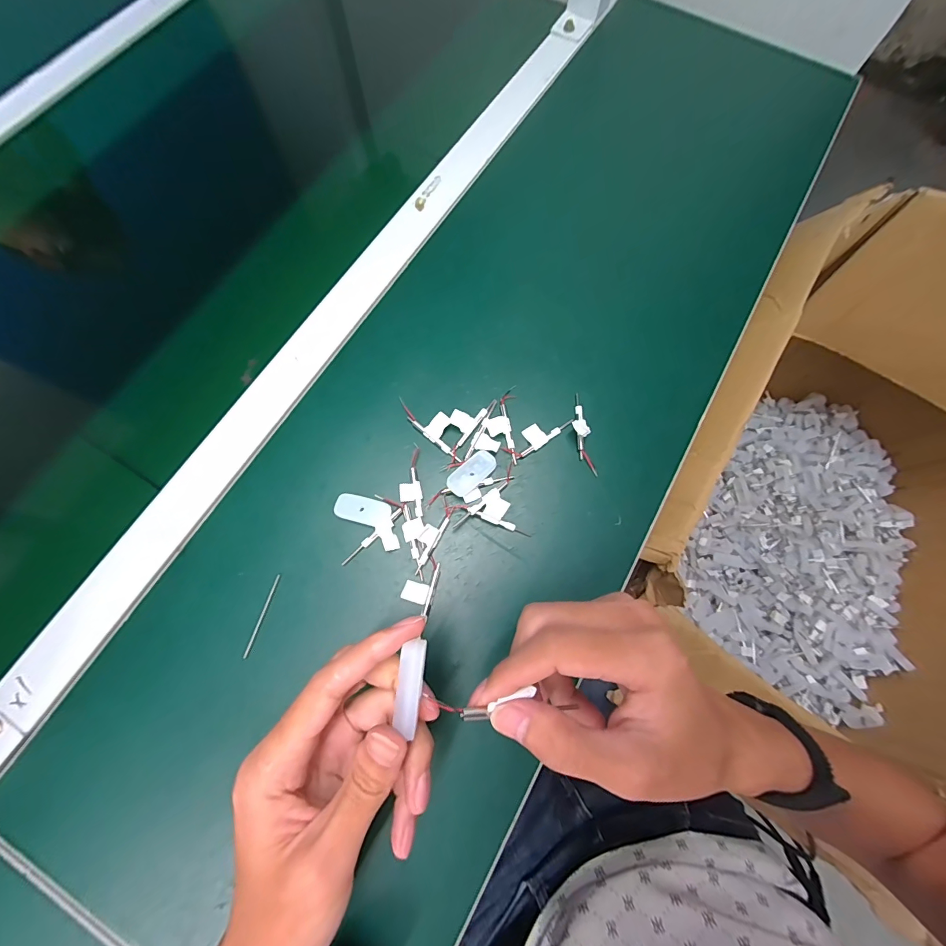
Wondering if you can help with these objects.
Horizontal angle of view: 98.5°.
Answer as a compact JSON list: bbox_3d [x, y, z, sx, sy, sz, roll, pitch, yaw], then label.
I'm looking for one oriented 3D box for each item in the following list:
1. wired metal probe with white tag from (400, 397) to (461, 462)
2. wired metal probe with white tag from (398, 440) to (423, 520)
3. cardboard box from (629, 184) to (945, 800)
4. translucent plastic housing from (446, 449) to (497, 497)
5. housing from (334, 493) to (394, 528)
[{"bbox_3d":[-0.031,-0.040,0.333,0.023,0.005,0.069,-43,79,-13],"label":"wired metal probe with white tag"},{"bbox_3d":[-0.049,0.006,0.319,0.017,0.004,0.057,-6,73,-3],"label":"wired metal probe with white tag"},{"bbox_3d":[0.460,0.041,0.532,0.485,0.416,0.567,29,75,7],"label":"cardboard box"},{"bbox_3d":[-0.001,-0.001,0.321,0.021,0.010,0.044,43,77,11],"label":"translucent plastic housing"},{"bbox_3d":[-0.083,0.028,0.308,0.041,0.007,0.020,14,73,3],"label":"housing"}]

